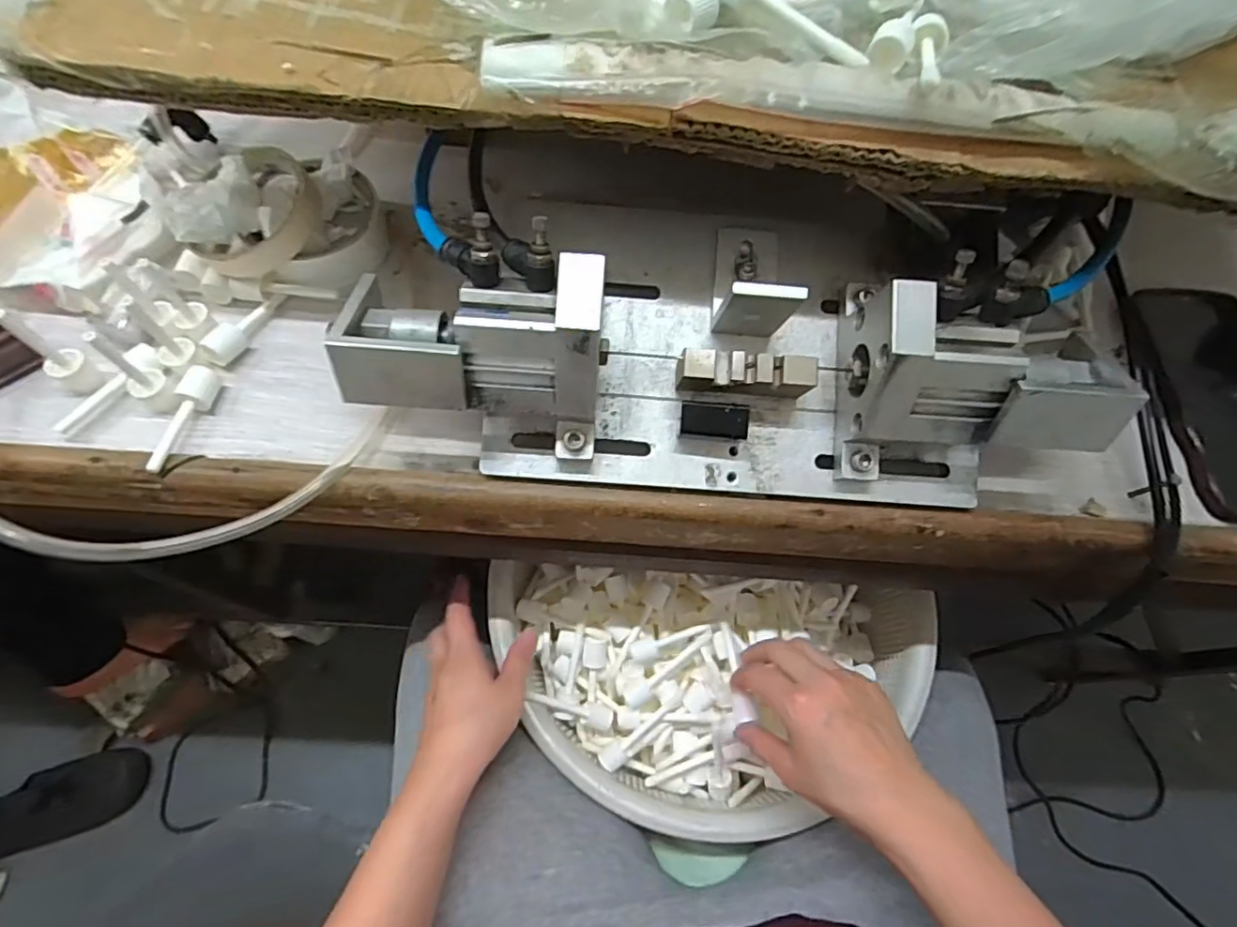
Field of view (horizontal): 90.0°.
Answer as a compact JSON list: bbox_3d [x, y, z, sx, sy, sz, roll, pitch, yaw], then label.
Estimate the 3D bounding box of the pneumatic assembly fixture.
[{"bbox_3d":[0.059,-0.068,0.336,0.380,0.099,0.146,4,67,-1],"label":"pneumatic assembly fixture"}]

